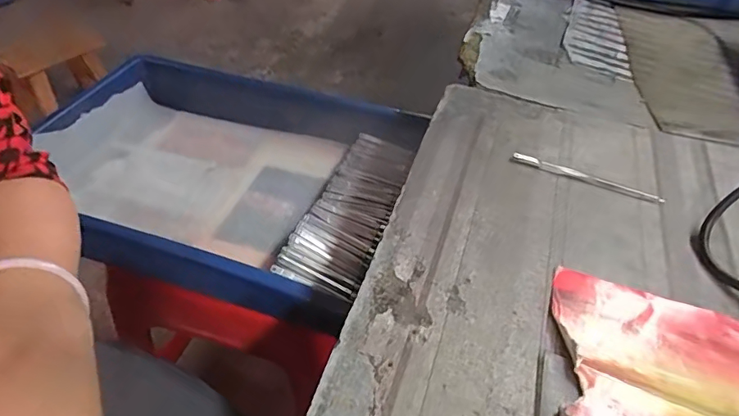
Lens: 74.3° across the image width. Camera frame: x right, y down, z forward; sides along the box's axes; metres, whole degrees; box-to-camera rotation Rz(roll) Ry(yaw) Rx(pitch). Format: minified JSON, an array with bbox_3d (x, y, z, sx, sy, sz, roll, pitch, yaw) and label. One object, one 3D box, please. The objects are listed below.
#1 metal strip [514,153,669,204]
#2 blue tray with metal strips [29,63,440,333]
[{"bbox_3d":[0.161,-0.023,0.362,0.108,0.005,0.010,20,46,15],"label":"metal strip"},{"bbox_3d":[-0.167,-0.038,0.549,0.396,0.076,0.283,15,45,10],"label":"blue tray with metal strips"}]

